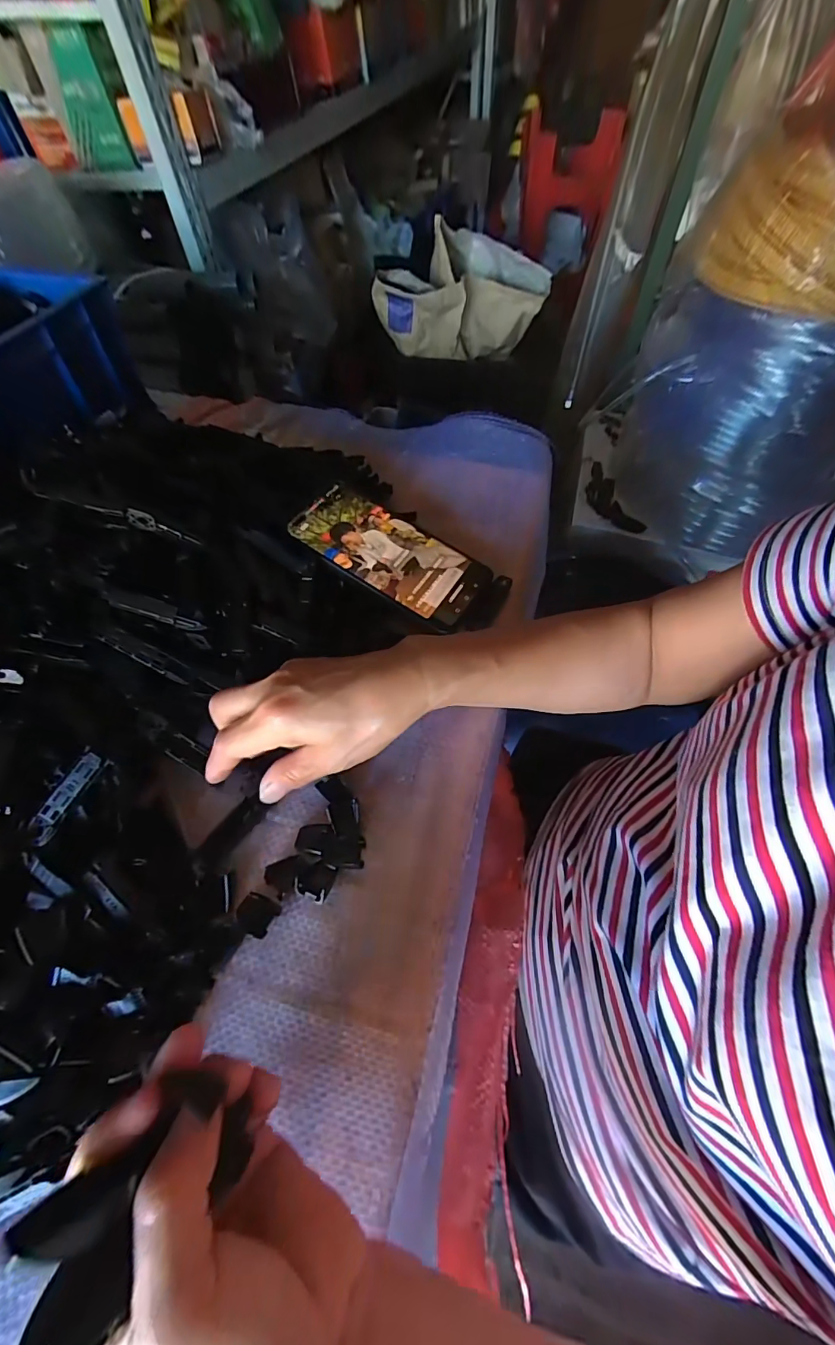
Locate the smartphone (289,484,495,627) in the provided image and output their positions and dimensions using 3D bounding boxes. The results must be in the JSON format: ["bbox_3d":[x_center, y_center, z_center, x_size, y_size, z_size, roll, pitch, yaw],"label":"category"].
[{"bbox_3d":[-0.022,-0.098,0.382,0.159,0.005,0.073,31,64,5],"label":"smartphone"}]

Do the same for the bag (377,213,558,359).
[{"bbox_3d":[0.077,-0.753,0.957,0.366,0.176,0.162,-24,60,-13],"label":"bag"}]

